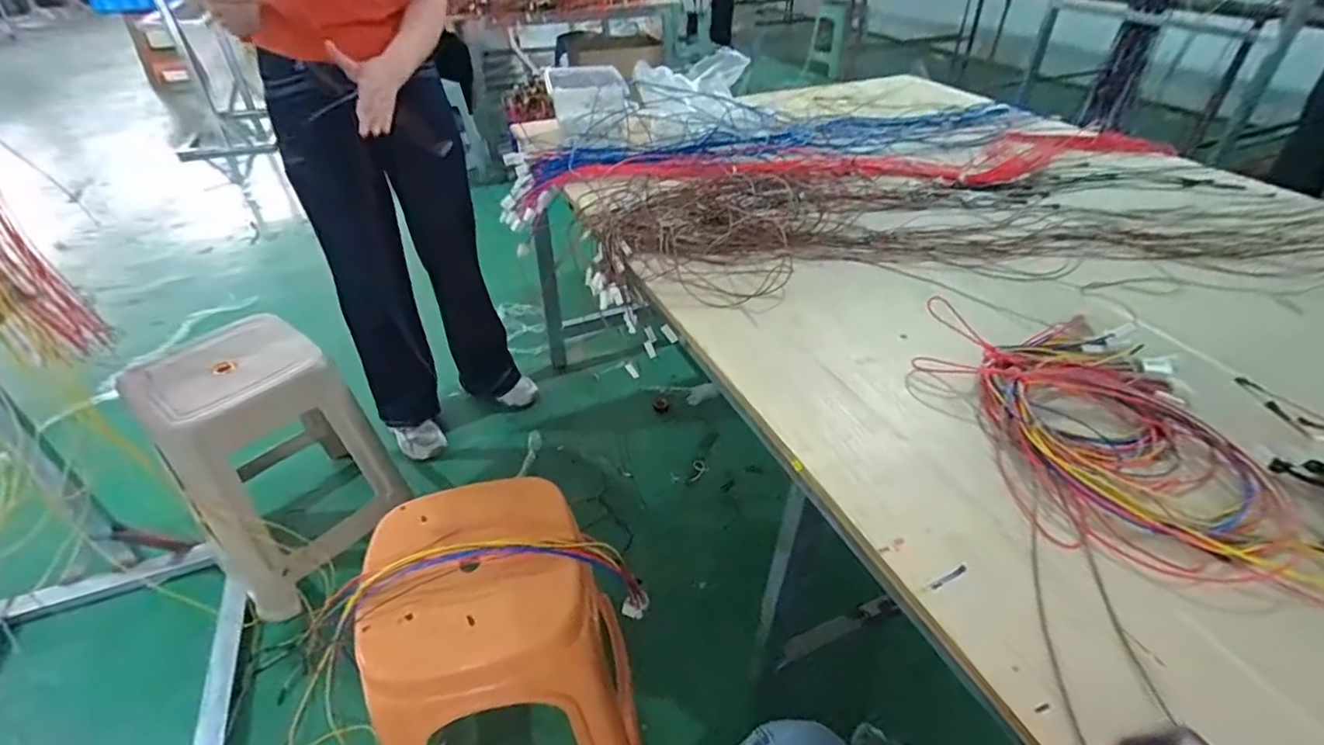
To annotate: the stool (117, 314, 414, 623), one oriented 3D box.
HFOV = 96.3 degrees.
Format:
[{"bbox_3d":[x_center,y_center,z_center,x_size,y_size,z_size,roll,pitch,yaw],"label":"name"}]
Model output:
[{"bbox_3d":[-0.767,0.175,1.184,0.314,0.460,0.339,30,48,32],"label":"stool"}]

